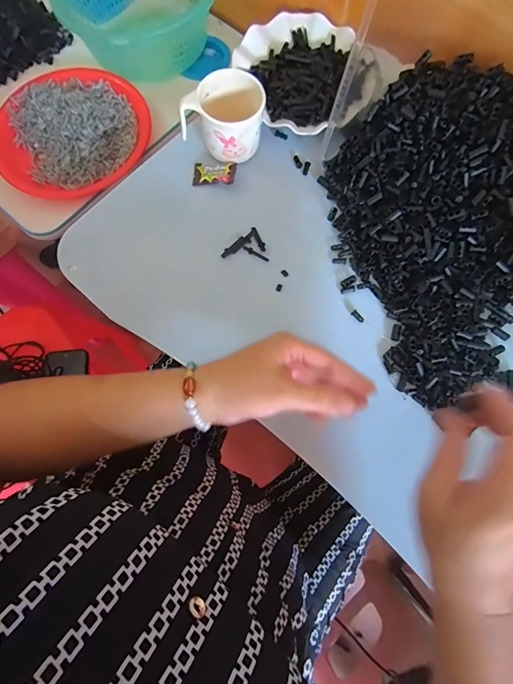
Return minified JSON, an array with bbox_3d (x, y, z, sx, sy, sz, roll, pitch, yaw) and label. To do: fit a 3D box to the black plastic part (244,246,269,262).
[{"bbox_3d":[-0.001,-0.105,0.428,0.033,0.004,0.007,30,78,8],"label":"black plastic part"}]

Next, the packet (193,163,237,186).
[{"bbox_3d":[-0.052,-0.208,0.444,0.053,0.019,0.028,6,76,2],"label":"packet"}]

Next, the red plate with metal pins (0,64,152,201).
[{"bbox_3d":[-0.277,-0.312,0.533,0.225,0.035,0.226,-42,79,-9],"label":"red plate with metal pins"}]

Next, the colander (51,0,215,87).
[{"bbox_3d":[-0.181,-0.518,0.555,0.200,0.104,0.196,-36,78,-8],"label":"colander"}]

